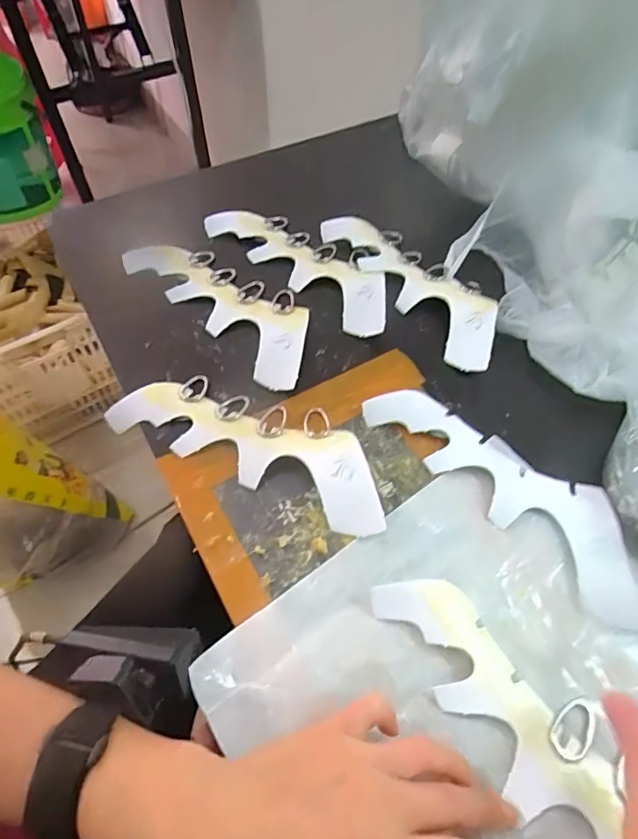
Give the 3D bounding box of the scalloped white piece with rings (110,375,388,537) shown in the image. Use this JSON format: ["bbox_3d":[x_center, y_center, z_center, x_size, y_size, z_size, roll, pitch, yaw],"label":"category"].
[{"bbox_3d":[-0.051,0.014,0.377,0.219,0.021,0.077,20,58,12],"label":"scalloped white piece with rings"}]

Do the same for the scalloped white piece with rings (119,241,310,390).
[{"bbox_3d":[-0.081,-0.109,0.461,0.211,0.016,0.080,39,63,22],"label":"scalloped white piece with rings"}]

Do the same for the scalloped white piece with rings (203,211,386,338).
[{"bbox_3d":[-0.012,-0.155,0.493,0.225,0.014,0.074,39,64,22],"label":"scalloped white piece with rings"}]

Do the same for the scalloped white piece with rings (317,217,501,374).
[{"bbox_3d":[0.089,-0.131,0.475,0.070,0.016,0.220,-31,62,-20],"label":"scalloped white piece with rings"}]

